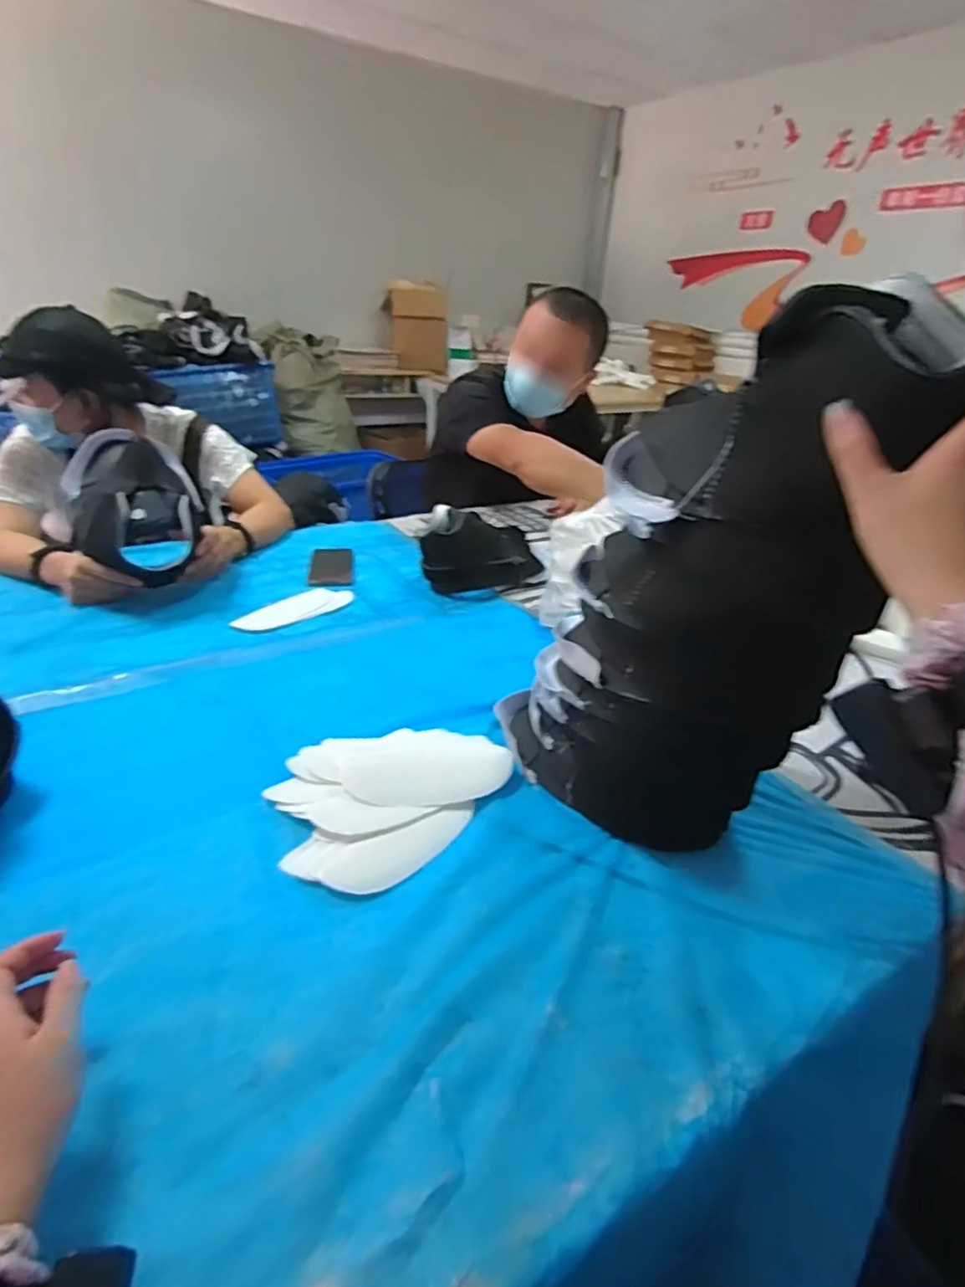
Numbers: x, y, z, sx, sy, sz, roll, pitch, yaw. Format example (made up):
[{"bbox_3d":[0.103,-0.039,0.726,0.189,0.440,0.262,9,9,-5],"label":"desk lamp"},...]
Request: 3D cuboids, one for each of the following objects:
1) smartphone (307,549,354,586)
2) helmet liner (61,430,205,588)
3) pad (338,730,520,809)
[{"bbox_3d":[-0.268,-0.136,1.154,0.075,0.007,0.146,0,36,-12],"label":"smartphone"},{"bbox_3d":[-0.551,-0.217,1.033,0.188,0.204,0.234,-11,30,-25],"label":"helmet liner"},{"bbox_3d":[-0.056,0.126,0.681,0.171,0.007,0.109,-3,27,-11],"label":"pad"}]

